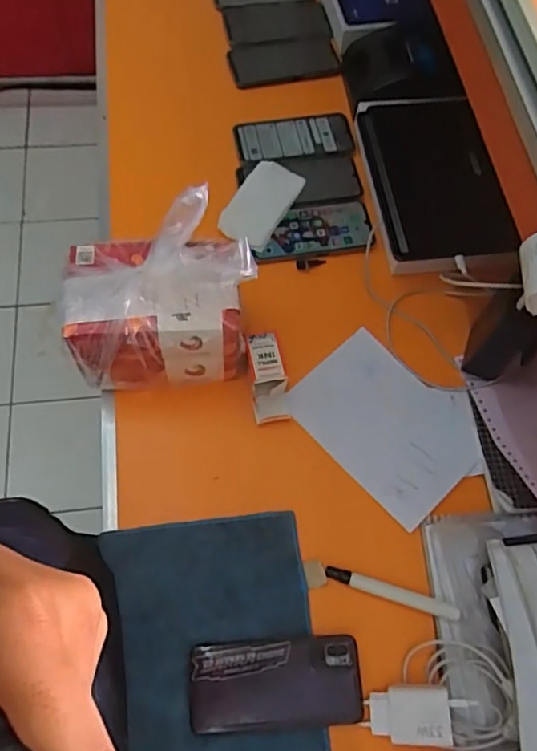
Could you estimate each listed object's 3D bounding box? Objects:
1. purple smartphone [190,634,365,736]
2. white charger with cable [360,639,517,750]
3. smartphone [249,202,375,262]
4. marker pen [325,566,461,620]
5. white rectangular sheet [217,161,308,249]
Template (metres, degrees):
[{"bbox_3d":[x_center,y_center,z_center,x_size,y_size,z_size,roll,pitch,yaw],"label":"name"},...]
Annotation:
[{"bbox_3d":[0.008,0.298,0.564,0.162,0.011,0.077,-2,66,-6],"label":"purple smartphone"},{"bbox_3d":[0.164,0.300,0.552,0.131,0.031,0.092,8,66,-2],"label":"white charger with cable"},{"bbox_3d":[0.060,-0.198,0.784,0.158,0.016,0.081,-7,68,-4],"label":"smartphone"},{"bbox_3d":[0.127,0.223,0.597,0.136,0.008,0.016,17,66,3],"label":"marker pen"},{"bbox_3d":[-0.010,-0.233,0.787,0.078,0.020,0.139,22,67,16],"label":"white rectangular sheet"}]

